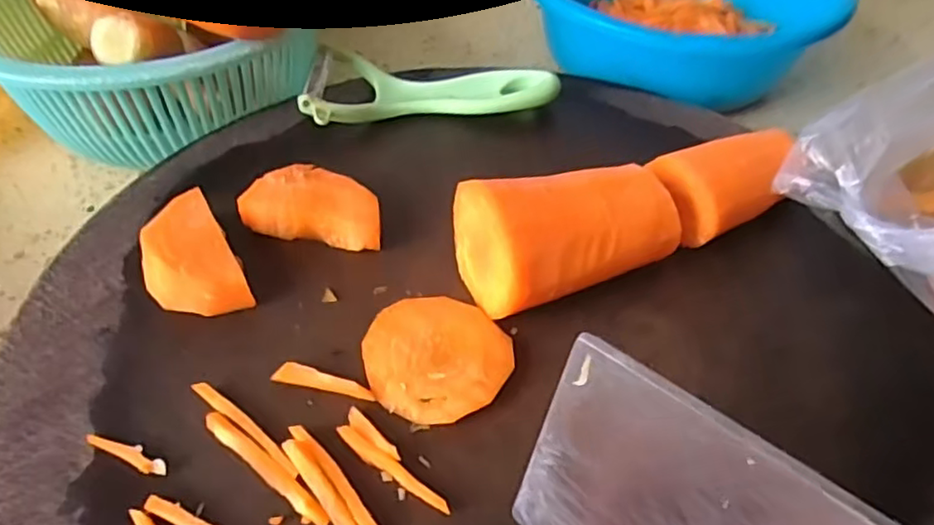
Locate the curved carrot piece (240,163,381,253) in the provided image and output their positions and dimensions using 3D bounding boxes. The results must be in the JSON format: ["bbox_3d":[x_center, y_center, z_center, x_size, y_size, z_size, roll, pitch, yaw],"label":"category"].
[{"bbox_3d":[-0.060,-0.023,0.262,0.052,0.021,0.028,7,44,6],"label":"curved carrot piece"}]

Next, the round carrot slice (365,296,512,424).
[{"bbox_3d":[-0.010,0.031,0.218,0.048,0.005,0.046,1,44,-1],"label":"round carrot slice"}]

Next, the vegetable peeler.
[{"bbox_3d":[-0.019,-0.090,0.327,0.120,0.028,0.061,-6,44,-7],"label":"vegetable peeler"}]

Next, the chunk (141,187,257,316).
[{"bbox_3d":[-0.102,-0.001,0.238,0.030,0.020,0.054,-23,49,-23],"label":"chunk"}]

